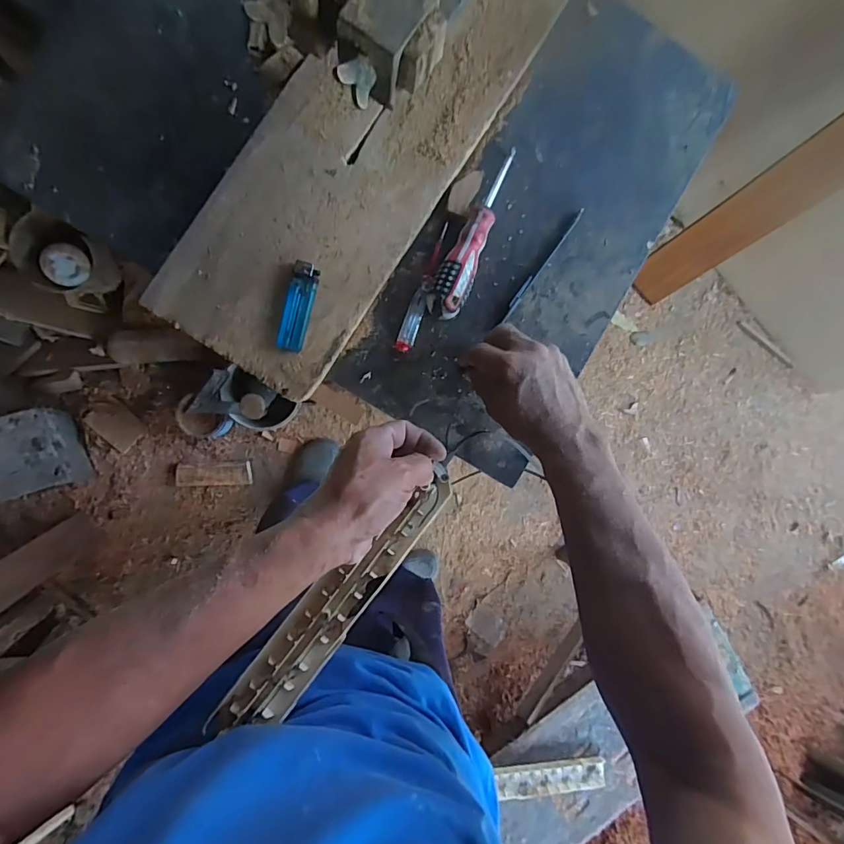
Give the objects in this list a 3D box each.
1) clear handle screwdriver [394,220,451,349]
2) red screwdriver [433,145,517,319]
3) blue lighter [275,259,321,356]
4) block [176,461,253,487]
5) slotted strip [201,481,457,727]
[{"bbox_3d":[0.002,-0.130,0.443,0.015,0.015,0.129,20,86,-8],"label":"clear handle screwdriver"},{"bbox_3d":[0.055,-0.182,0.437,0.033,0.026,0.179,27,85,-8],"label":"red screwdriver"},{"bbox_3d":[-0.112,-0.104,0.416,0.024,0.013,0.078,13,87,-9],"label":"blue lighter"},{"bbox_3d":[-0.551,0.139,1.214,0.183,0.037,0.059,-2,90,-9],"label":"block"},{"bbox_3d":[-0.063,0.144,0.361,0.045,0.010,0.244,44,80,-6],"label":"slotted strip"}]

